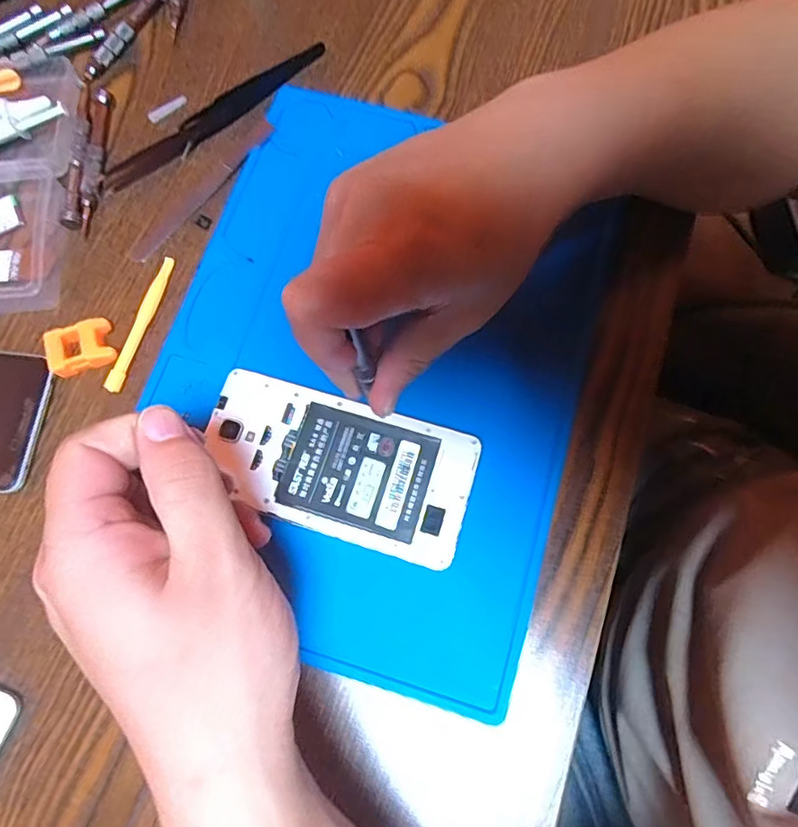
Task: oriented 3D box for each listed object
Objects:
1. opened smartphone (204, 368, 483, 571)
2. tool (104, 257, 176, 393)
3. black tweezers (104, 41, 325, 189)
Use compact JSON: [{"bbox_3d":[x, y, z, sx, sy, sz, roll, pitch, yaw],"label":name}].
[{"bbox_3d":[-0.032,0.026,0.286,0.138,0.007,0.069,17,75,5],"label":"opened smartphone"},{"bbox_3d":[-0.149,-0.052,0.317,0.011,0.007,0.084,14,75,5],"label":"tool"},{"bbox_3d":[-0.114,-0.191,0.353,0.163,0.009,0.018,-37,77,-9],"label":"black tweezers"}]

